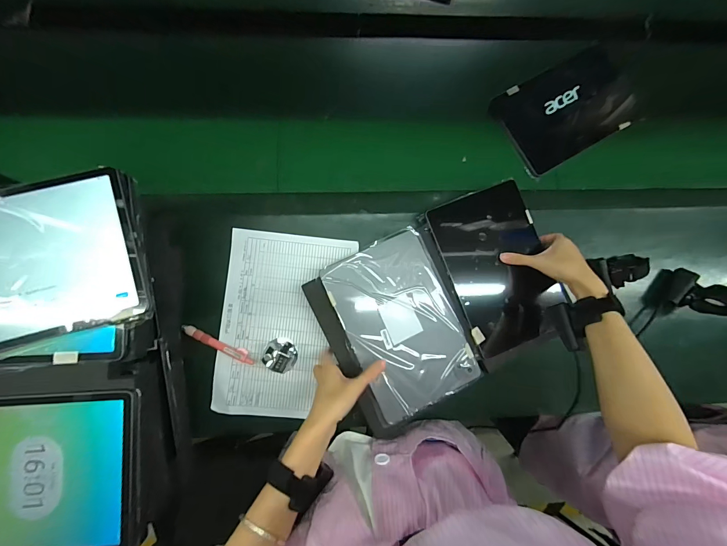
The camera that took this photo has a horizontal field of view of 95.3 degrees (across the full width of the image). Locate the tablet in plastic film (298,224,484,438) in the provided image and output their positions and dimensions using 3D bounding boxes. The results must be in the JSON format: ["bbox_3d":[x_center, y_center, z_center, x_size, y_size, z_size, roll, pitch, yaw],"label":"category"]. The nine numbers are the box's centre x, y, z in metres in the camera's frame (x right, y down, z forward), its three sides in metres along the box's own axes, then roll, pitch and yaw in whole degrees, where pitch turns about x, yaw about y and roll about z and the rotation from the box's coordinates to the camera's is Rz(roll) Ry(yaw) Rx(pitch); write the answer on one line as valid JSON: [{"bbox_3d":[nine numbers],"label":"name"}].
[{"bbox_3d":[0.050,0.084,0.513,0.202,0.012,0.257,-27,86,-7],"label":"tablet in plastic film"}]

